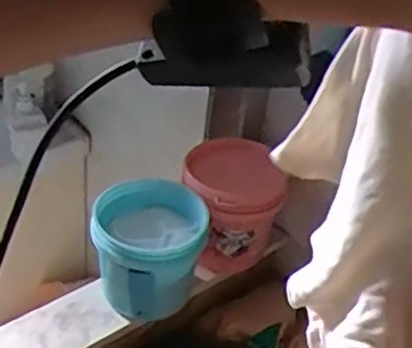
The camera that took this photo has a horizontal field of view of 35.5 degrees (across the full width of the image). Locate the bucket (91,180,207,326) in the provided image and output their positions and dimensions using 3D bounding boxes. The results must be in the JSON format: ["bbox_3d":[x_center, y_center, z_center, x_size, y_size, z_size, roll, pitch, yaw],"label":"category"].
[{"bbox_3d":[-0.063,0.085,0.709,0.117,0.121,0.110,4,36,-3],"label":"bucket"}]

